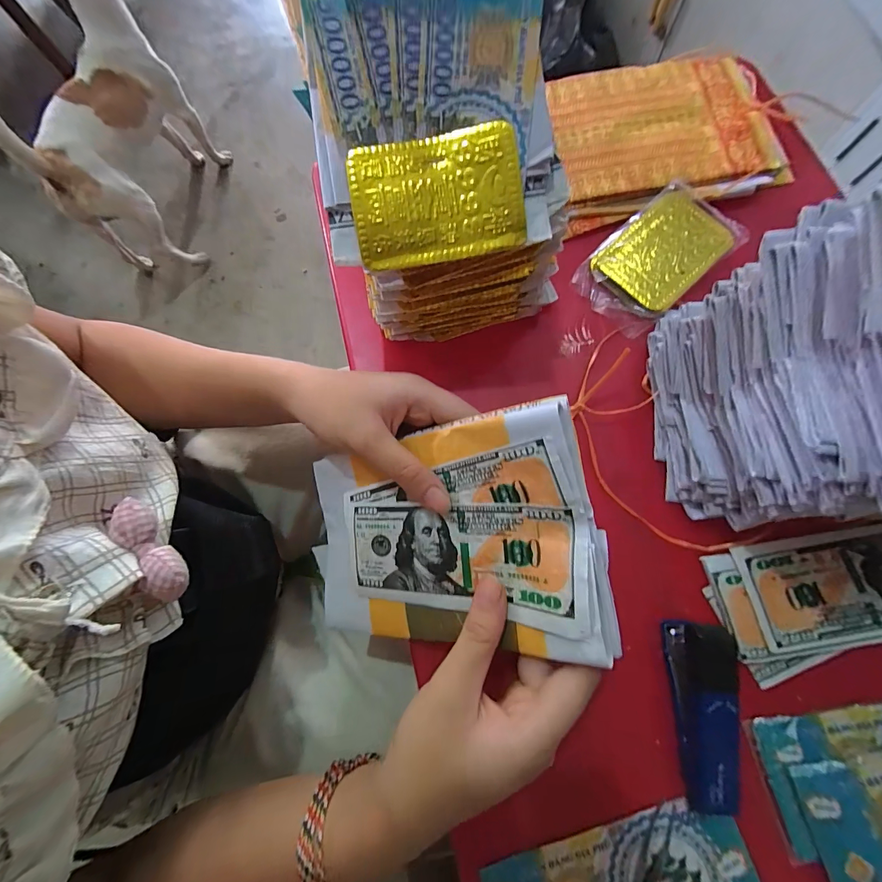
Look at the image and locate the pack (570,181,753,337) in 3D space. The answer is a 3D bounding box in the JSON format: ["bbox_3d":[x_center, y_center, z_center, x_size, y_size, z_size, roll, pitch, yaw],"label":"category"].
[{"bbox_3d":[0.172,-0.147,0.304,0.123,0.017,0.075,-41,78,-9],"label":"pack"}]

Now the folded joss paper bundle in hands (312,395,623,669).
[{"bbox_3d":[-0.010,0.057,0.229,0.197,0.013,0.121,-12,85,32],"label":"folded joss paper bundle in hands"}]

